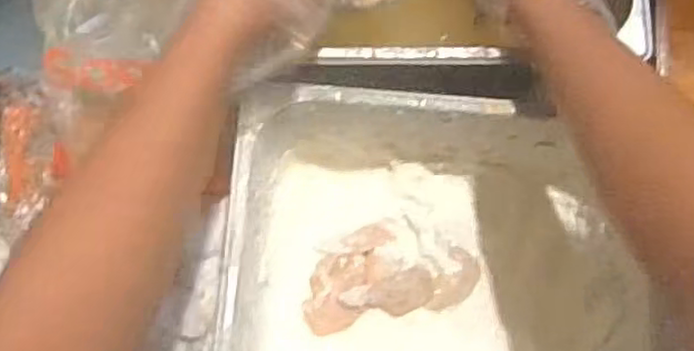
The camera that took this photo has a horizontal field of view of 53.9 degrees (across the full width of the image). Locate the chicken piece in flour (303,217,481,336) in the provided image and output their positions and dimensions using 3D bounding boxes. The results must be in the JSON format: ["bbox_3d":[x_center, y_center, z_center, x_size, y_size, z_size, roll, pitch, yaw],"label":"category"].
[{"bbox_3d":[0.040,0.086,0.620,0.159,0.034,0.087,-11,81,-4],"label":"chicken piece in flour"}]

